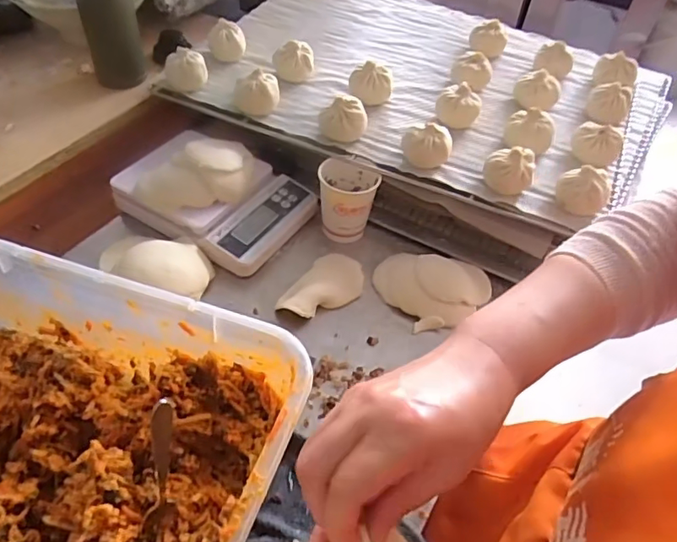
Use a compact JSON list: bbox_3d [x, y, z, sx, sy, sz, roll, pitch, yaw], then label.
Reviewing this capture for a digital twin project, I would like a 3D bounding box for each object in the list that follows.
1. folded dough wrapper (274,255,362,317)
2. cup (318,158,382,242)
[{"bbox_3d":[-0.011,0.017,0.598,0.064,0.015,0.110,27,50,17],"label":"folded dough wrapper"},{"bbox_3d":[0.009,-0.088,0.650,0.068,0.080,0.066,2,47,-6],"label":"cup"}]

